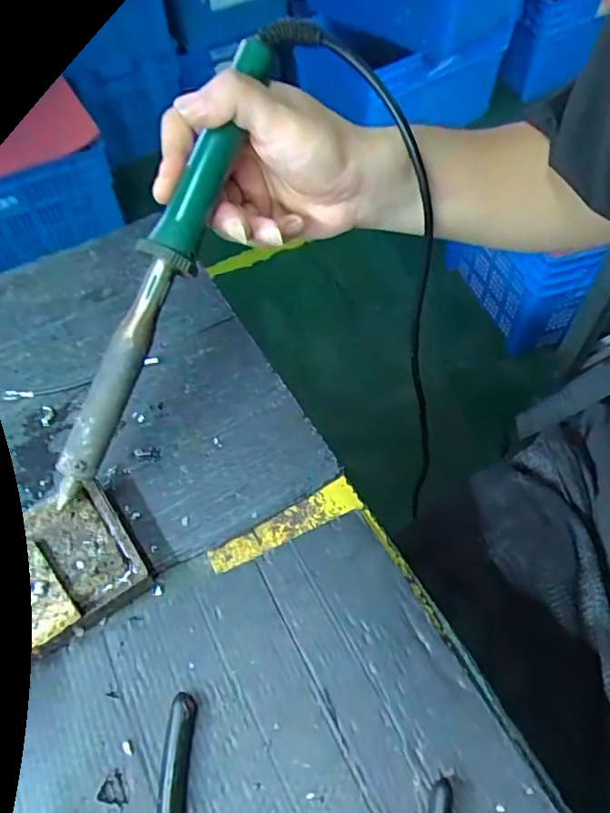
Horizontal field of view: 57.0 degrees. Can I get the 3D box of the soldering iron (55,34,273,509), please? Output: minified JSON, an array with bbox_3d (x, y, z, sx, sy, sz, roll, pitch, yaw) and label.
[{"bbox_3d":[-0.073,-0.074,0.295,0.026,0.032,0.258,22,87,16],"label":"soldering iron"}]

